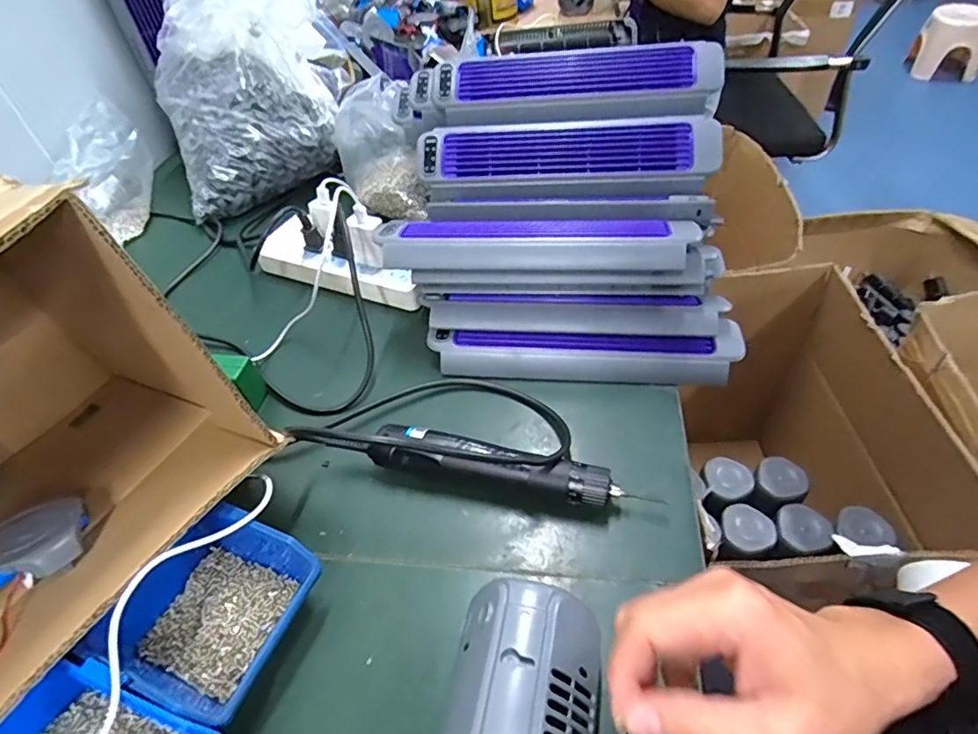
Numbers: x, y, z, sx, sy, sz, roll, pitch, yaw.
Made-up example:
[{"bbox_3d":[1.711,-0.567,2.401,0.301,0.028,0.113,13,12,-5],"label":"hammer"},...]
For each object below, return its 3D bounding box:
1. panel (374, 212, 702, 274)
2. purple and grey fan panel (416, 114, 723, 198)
[{"bbox_3d":[0.044,-0.115,0.514,0.283,0.031,0.066,4,48,9],"label":"panel"},{"bbox_3d":[0.079,-0.211,0.560,0.295,0.040,0.083,1,85,7],"label":"purple and grey fan panel"}]

